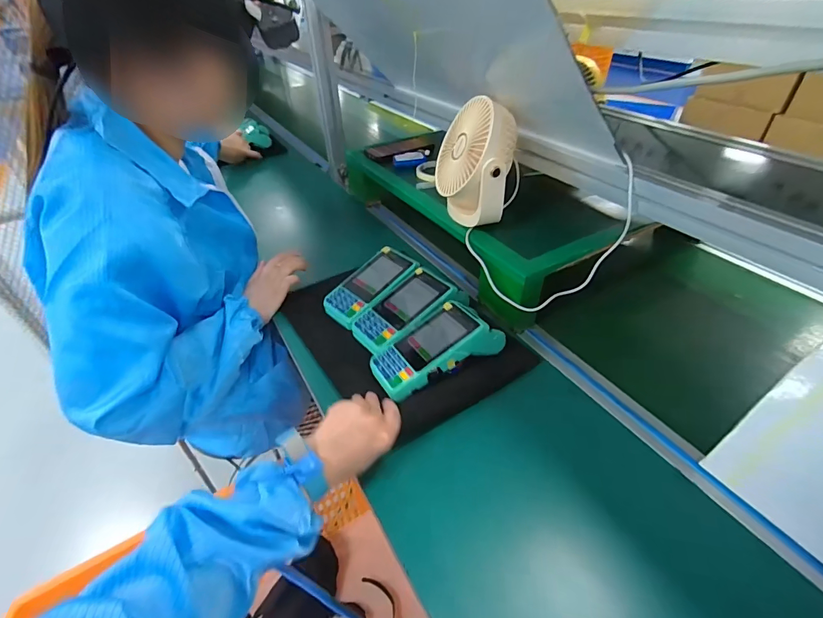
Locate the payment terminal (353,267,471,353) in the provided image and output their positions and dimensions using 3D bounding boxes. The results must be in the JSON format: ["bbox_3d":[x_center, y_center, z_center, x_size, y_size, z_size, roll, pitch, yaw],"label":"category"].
[{"bbox_3d":[-0.002,-0.001,0.579,0.164,0.046,0.092,-31,48,-29],"label":"payment terminal"}]

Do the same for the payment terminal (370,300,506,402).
[{"bbox_3d":[0.030,0.045,0.527,0.169,0.049,0.079,-22,44,-21],"label":"payment terminal"}]

